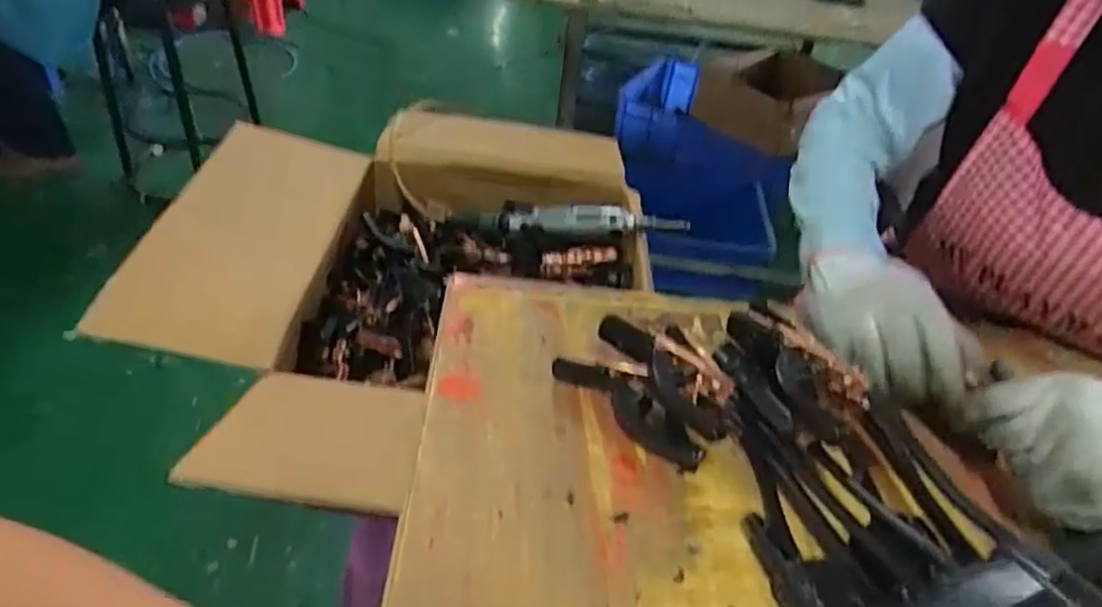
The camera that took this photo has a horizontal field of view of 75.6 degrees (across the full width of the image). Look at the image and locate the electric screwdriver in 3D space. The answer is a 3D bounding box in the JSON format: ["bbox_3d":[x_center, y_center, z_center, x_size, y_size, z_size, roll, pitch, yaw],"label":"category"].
[{"bbox_3d":[0.012,-0.106,0.893,0.303,0.050,0.049,3,39,19],"label":"electric screwdriver"}]

